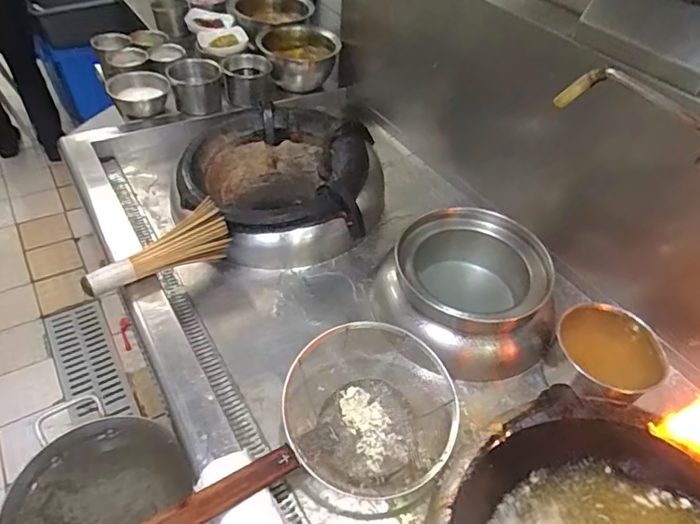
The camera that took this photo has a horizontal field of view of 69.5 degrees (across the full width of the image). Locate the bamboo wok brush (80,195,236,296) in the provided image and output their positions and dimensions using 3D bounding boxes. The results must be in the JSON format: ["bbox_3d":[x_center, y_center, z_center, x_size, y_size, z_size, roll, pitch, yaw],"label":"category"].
[{"bbox_3d":[-0.381,-0.012,1.035,0.090,0.086,0.293,36,51,26],"label":"bamboo wok brush"}]

